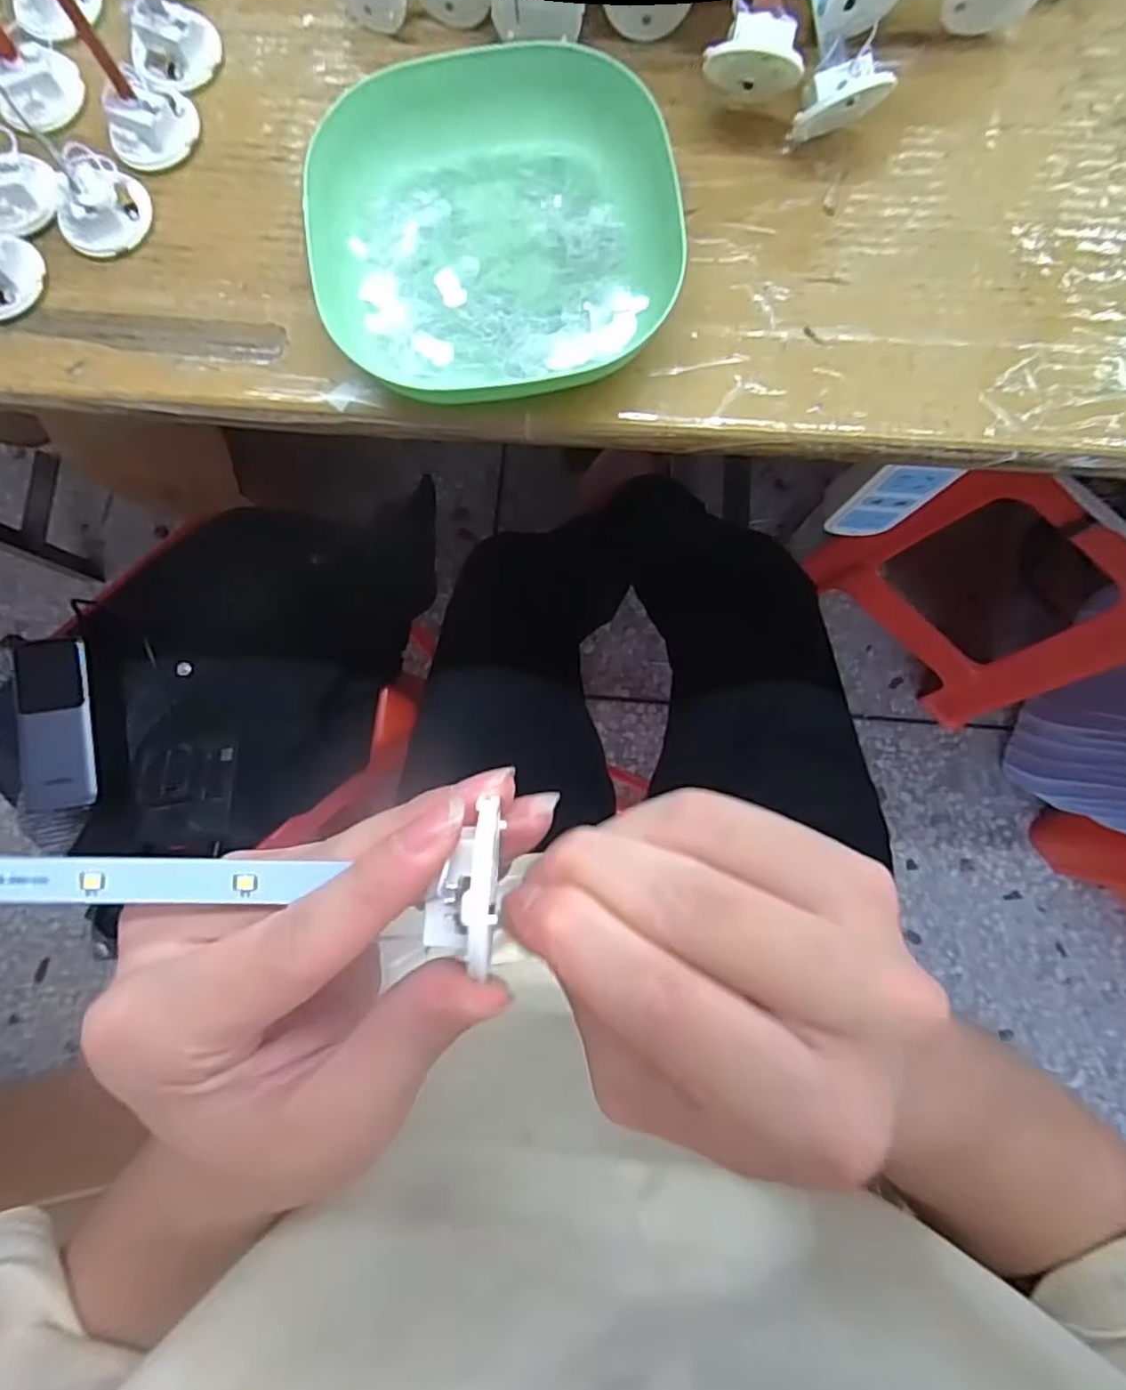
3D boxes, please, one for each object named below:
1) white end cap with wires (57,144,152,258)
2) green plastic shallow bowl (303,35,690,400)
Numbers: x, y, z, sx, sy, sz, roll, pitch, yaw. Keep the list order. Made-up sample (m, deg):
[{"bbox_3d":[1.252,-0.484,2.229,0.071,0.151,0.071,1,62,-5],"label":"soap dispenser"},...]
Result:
[{"bbox_3d":[-0.195,-0.205,0.281,0.029,0.022,0.038,44,86,6],"label":"white end cap with wires"},{"bbox_3d":[-0.026,-0.196,0.275,0.143,0.027,0.145,-6,83,1],"label":"green plastic shallow bowl"}]

